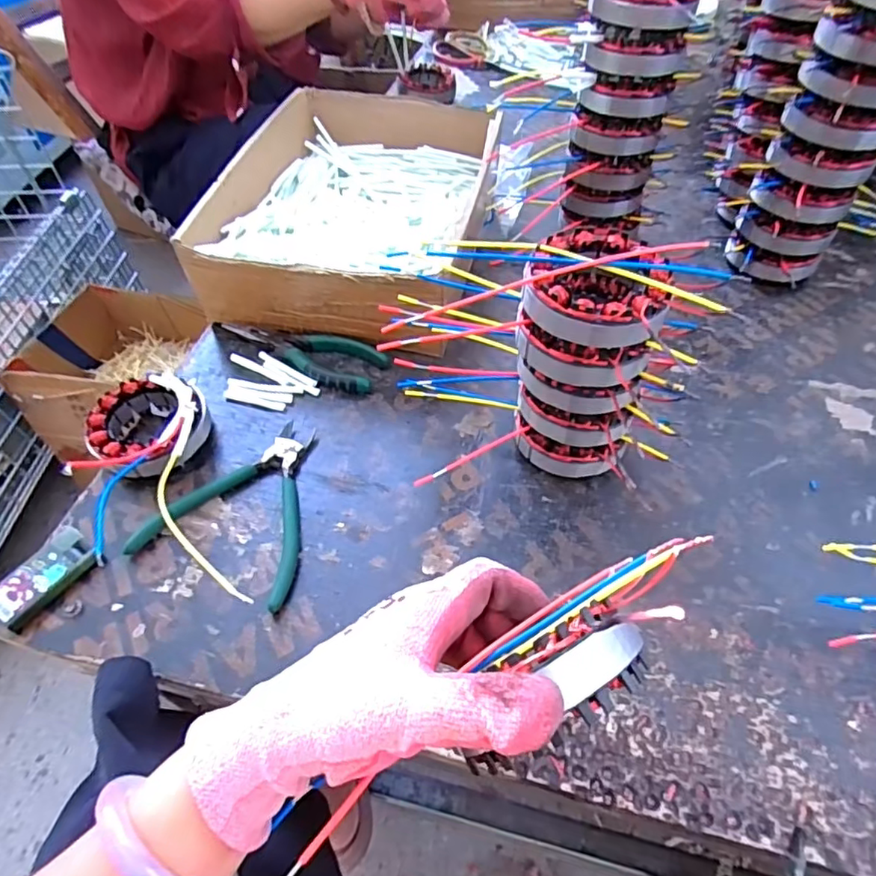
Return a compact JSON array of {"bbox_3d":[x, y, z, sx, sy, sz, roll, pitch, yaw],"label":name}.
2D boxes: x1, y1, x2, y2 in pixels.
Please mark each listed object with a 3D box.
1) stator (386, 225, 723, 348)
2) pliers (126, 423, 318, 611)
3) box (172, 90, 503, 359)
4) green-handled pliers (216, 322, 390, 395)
[{"bbox_3d":[0.100,-0.085,0.351,0.093,0.038,0.083,35,60,26],"label":"stator"},{"bbox_3d":[-0.133,0.045,0.428,0.118,0.011,0.139,18,53,15],"label":"pliers"},{"bbox_3d":[-0.083,-0.245,0.610,0.215,0.099,0.345,9,52,9],"label":"box"},{"bbox_3d":[-0.124,-0.081,0.529,0.154,0.018,0.057,18,54,15],"label":"green-handled pliers"}]

